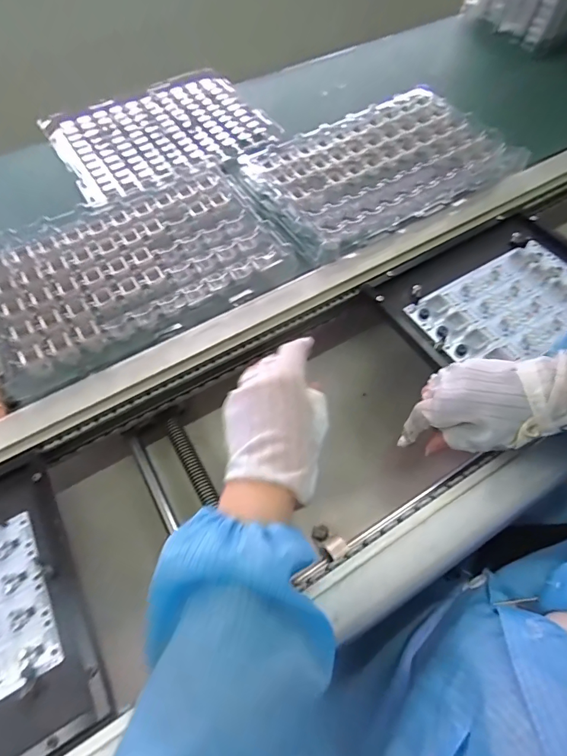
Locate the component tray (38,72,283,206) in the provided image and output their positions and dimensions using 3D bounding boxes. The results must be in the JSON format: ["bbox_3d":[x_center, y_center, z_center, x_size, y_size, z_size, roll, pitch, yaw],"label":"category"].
[{"bbox_3d":[-0.187,-0.381,0.637,0.297,0.033,0.227,-27,57,-15],"label":"component tray"}]

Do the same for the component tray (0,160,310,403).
[{"bbox_3d":[-0.179,-0.138,0.502,0.350,0.054,0.230,-30,58,-17],"label":"component tray"}]

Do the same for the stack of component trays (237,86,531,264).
[{"bbox_3d":[0.133,-0.289,0.576,0.351,0.051,0.213,-33,59,-19],"label":"stack of component trays"}]

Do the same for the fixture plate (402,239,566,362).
[{"bbox_3d":[0.264,-0.086,0.484,0.209,0.011,0.124,-27,57,-15],"label":"fixture plate"}]

